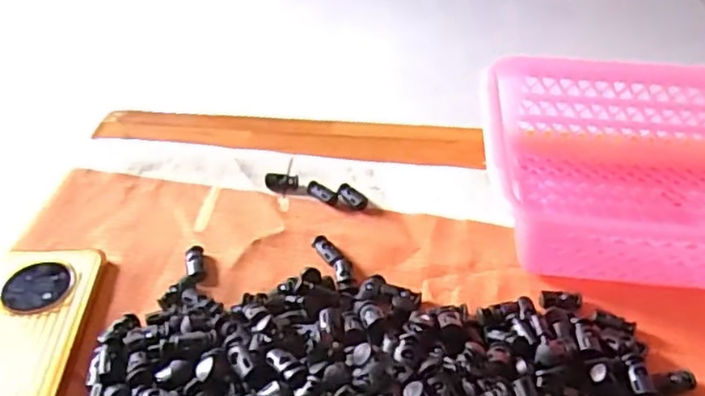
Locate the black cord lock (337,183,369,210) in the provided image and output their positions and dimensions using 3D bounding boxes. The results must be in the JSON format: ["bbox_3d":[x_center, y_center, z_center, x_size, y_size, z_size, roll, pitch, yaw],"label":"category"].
[{"bbox_3d":[-0.001,0.000,0.519,0.028,0.008,0.016,33,51,32],"label":"black cord lock"}]

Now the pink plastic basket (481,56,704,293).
[{"bbox_3d":[0.252,-0.014,0.480,0.295,0.076,0.205,4,41,4],"label":"pink plastic basket"}]

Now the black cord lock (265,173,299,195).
[{"bbox_3d":[-0.058,-0.014,0.531,0.026,0.012,0.016,8,42,9],"label":"black cord lock"}]

